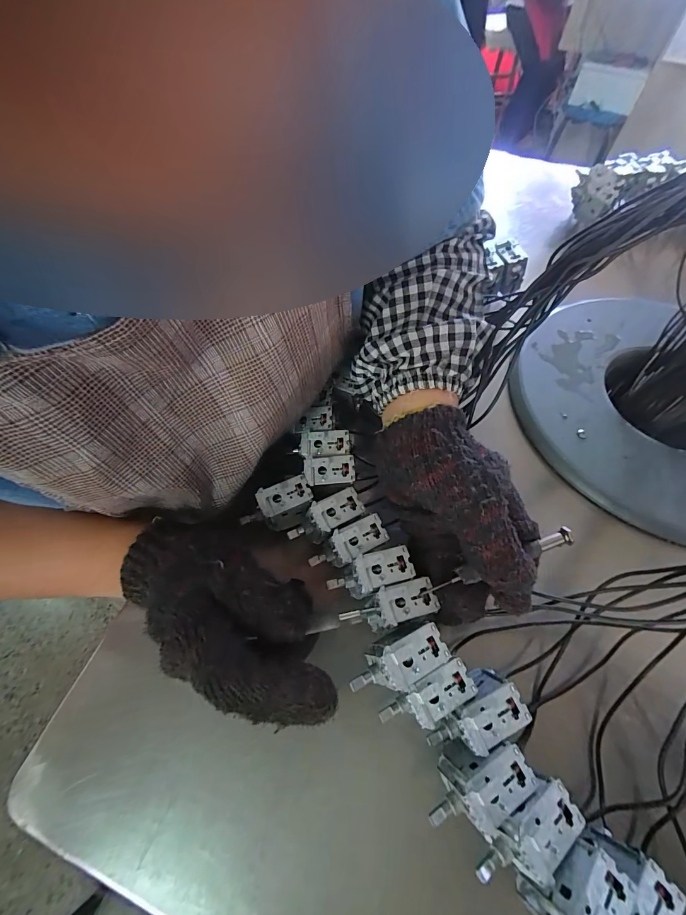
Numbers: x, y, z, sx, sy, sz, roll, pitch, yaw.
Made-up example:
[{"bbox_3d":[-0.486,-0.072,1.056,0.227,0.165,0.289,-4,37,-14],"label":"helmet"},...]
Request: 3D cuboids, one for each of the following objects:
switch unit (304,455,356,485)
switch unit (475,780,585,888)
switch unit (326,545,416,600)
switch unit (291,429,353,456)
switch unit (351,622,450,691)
[{"bbox_3d":[-0.010,0.009,0.277,0.037,0.010,0.021,-5,60,-3],"label":"switch unit"},{"bbox_3d":[0.092,0.186,0.177,0.056,0.021,0.024,-34,66,-18],"label":"switch unit"},{"bbox_3d":[0.020,0.075,0.240,0.048,0.017,0.022,-19,62,-11],"label":"switch unit"},{"bbox_3d":[-0.016,-0.012,0.289,0.042,0.009,0.019,-3,60,-2],"label":"switch unit"},{"bbox_3d":[0.031,0.115,0.207,0.056,0.018,0.025,-19,62,-11],"label":"switch unit"}]

